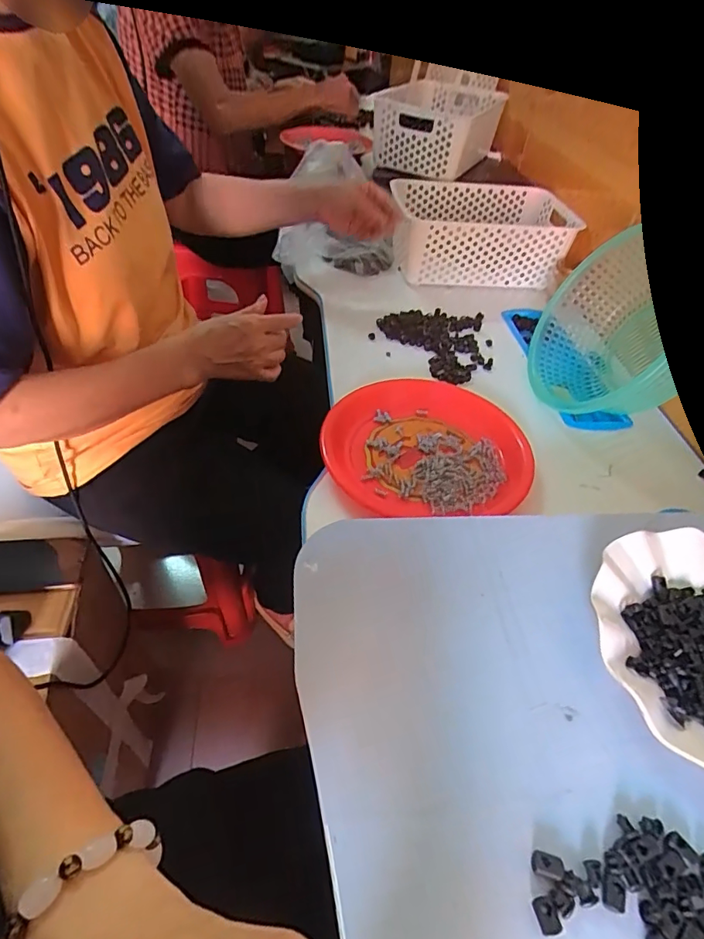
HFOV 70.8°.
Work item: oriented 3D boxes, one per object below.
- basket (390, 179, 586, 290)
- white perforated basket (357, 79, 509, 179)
[{"bbox_3d":[0.219,-0.399,0.866,0.298,0.144,0.181,-5,47,-10],"label":"basket"},{"bbox_3d":[0.168,-0.655,0.961,0.167,0.122,0.294,24,49,17],"label":"white perforated basket"}]

